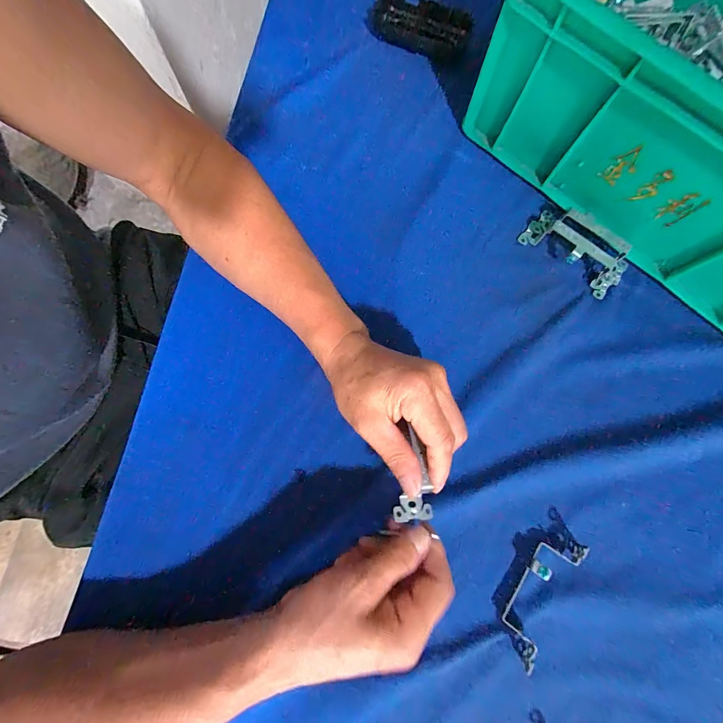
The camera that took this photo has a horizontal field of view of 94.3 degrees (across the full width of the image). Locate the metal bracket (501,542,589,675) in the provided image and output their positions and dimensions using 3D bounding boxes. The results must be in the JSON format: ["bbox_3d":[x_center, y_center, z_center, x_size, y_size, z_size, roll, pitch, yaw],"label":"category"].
[{"bbox_3d":[0.148,0.190,0.278,0.037,0.026,0.103,40,79,7],"label":"metal bracket"}]

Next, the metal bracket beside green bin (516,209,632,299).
[{"bbox_3d":[0.224,-0.118,0.344,0.106,0.031,0.045,38,79,6],"label":"metal bracket beside green bin"}]

